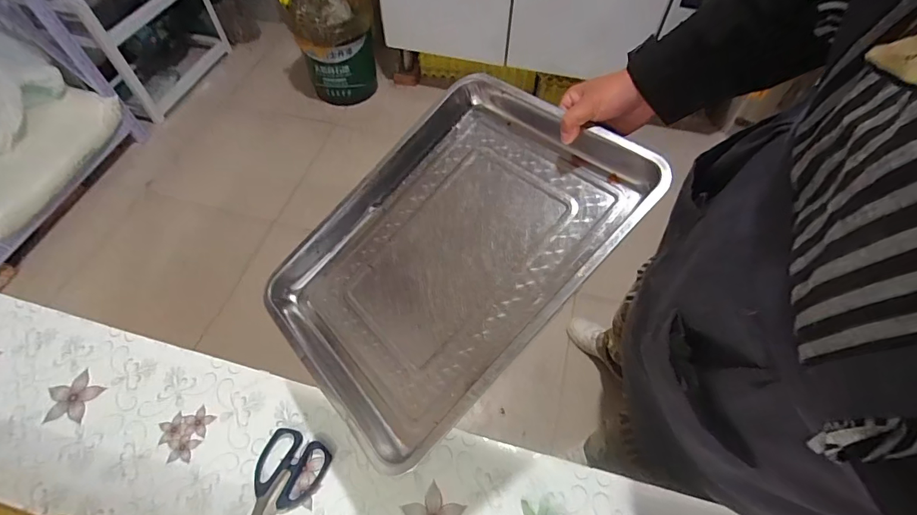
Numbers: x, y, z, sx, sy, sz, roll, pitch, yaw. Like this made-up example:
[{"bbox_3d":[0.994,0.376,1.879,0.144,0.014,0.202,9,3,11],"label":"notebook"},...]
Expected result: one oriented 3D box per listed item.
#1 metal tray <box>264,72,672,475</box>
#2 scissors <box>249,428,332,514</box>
[{"bbox_3d":[-0.016,-0.018,0.539,0.428,0.046,0.333,-47,56,-6],"label":"metal tray"},{"bbox_3d":[-0.226,0.294,0.505,0.079,0.005,0.179,22,60,13],"label":"scissors"}]

